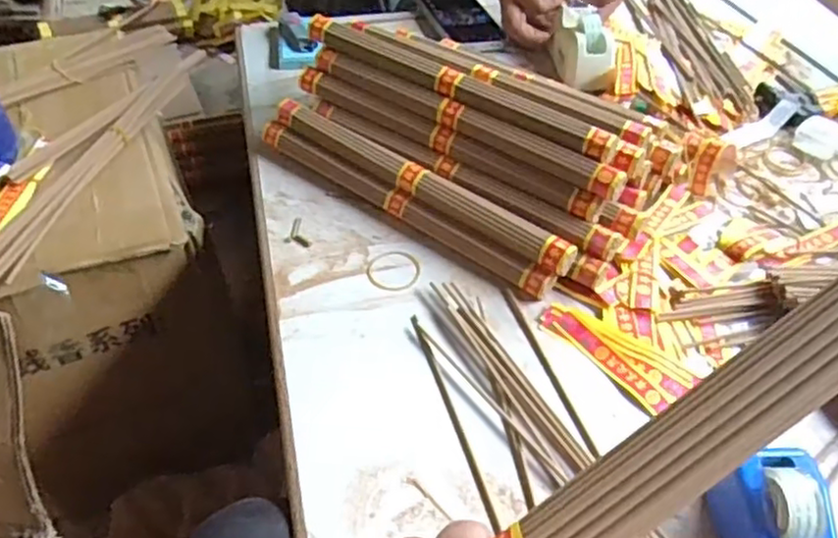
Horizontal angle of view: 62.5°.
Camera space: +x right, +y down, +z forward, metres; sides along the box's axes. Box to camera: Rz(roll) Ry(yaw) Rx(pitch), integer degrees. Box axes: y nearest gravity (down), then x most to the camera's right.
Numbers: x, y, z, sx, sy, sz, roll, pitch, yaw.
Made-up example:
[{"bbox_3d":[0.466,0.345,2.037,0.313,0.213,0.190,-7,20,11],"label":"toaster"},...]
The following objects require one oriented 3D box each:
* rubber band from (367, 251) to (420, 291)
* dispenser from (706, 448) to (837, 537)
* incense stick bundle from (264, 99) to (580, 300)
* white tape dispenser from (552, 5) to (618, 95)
[{"bbox_3d":[-0.022,0.001,0.588,0.044,0.004,0.045,5,47,1],"label":"rubber band"},{"bbox_3d":[0.217,0.160,0.411,0.058,0.057,0.097,2,47,-1],"label":"dispenser"},{"bbox_3d":[-0.008,-0.071,0.623,0.320,0.045,0.051,31,53,23],"label":"incense stick bundle"},{"bbox_3d":[0.189,-0.253,0.794,0.054,0.064,0.110,-3,48,-5],"label":"white tape dispenser"}]

